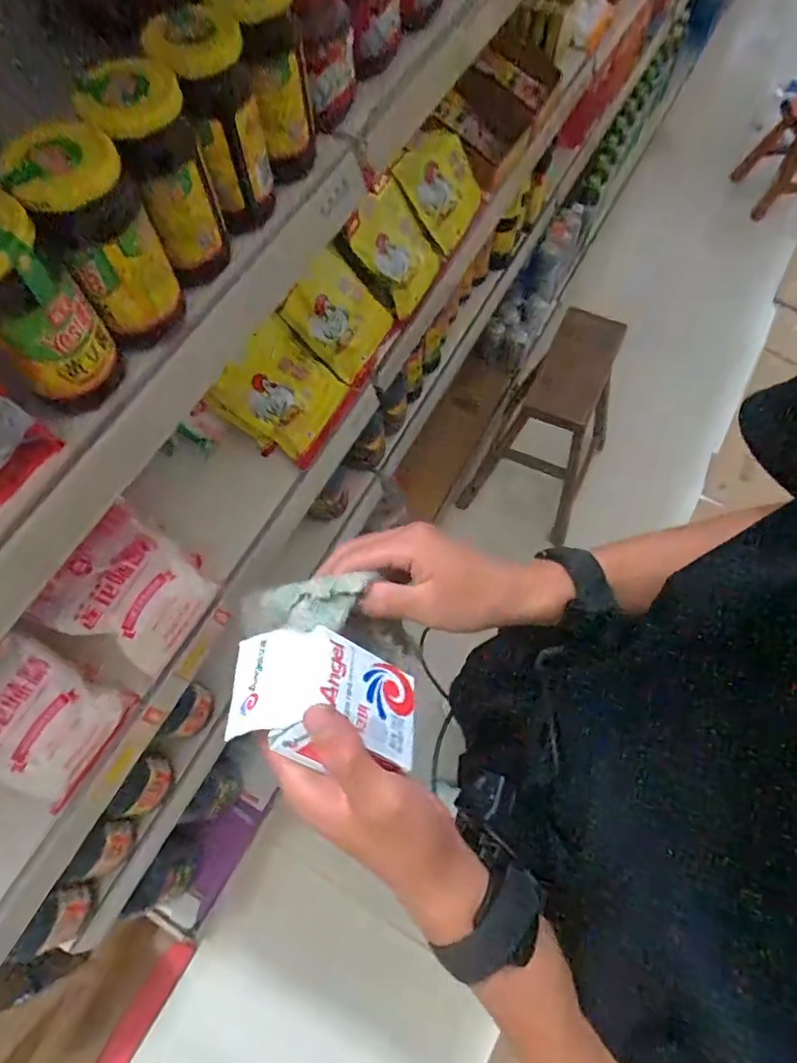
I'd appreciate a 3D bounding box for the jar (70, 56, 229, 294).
[{"bbox_3d":[-0.158,-0.238,0.392,0.057,0.112,0.060,0,68,1],"label":"jar"}]

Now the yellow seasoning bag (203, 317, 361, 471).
[{"bbox_3d":[-0.149,-0.190,0.783,0.165,0.039,0.142,41,65,-29],"label":"yellow seasoning bag"}]

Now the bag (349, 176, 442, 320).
[{"bbox_3d":[-0.001,-0.426,0.843,0.044,0.151,0.140,-5,55,45],"label":"bag"}]

